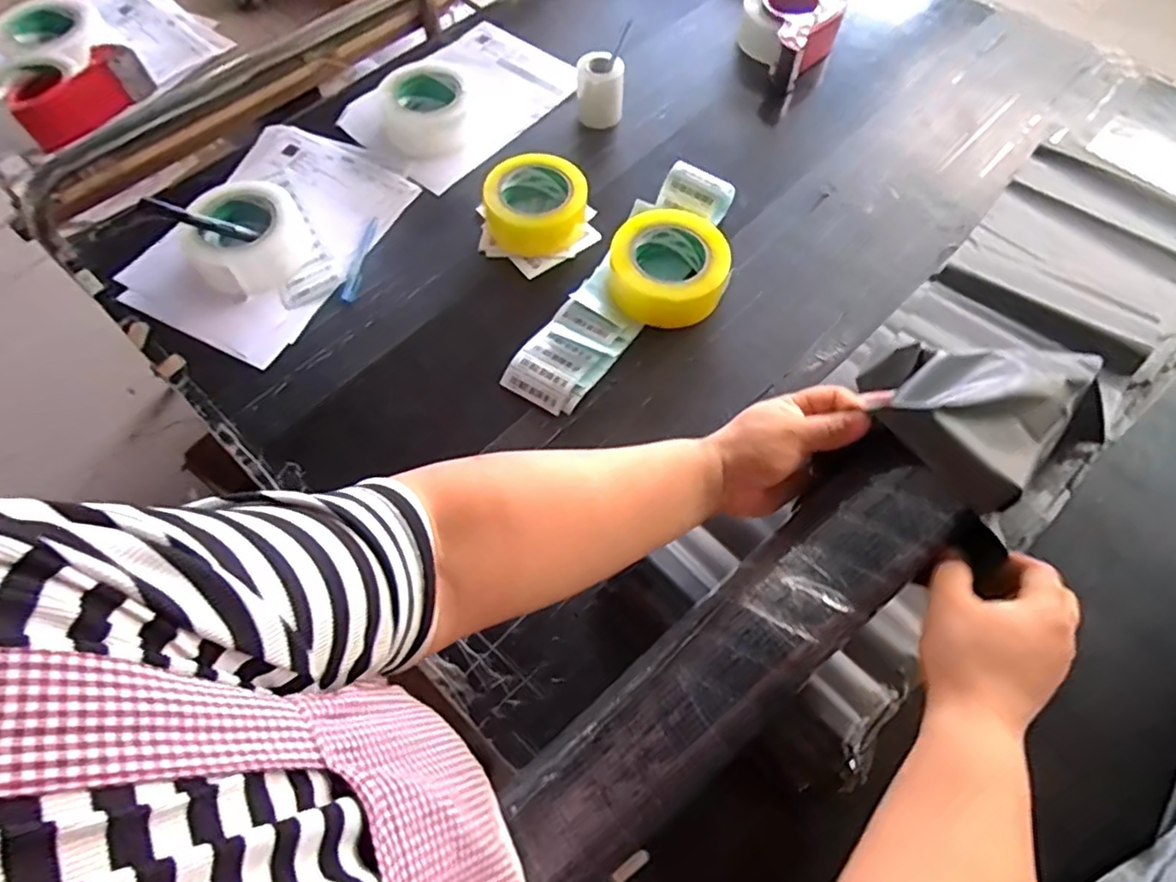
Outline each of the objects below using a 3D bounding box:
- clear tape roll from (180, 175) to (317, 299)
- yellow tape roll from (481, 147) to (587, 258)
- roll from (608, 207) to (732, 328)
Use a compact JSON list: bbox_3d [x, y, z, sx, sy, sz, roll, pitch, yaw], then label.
[{"bbox_3d":[-0.386,-0.231,0.716,0.133,0.050,0.126,-18,64,-9],"label":"clear tape roll"},{"bbox_3d":[-0.058,-0.271,0.732,0.110,0.058,0.110,0,63,0],"label":"yellow tape roll"},{"bbox_3d":[0.086,-0.191,0.689,0.124,0.053,0.130,1,63,0],"label":"roll"}]

